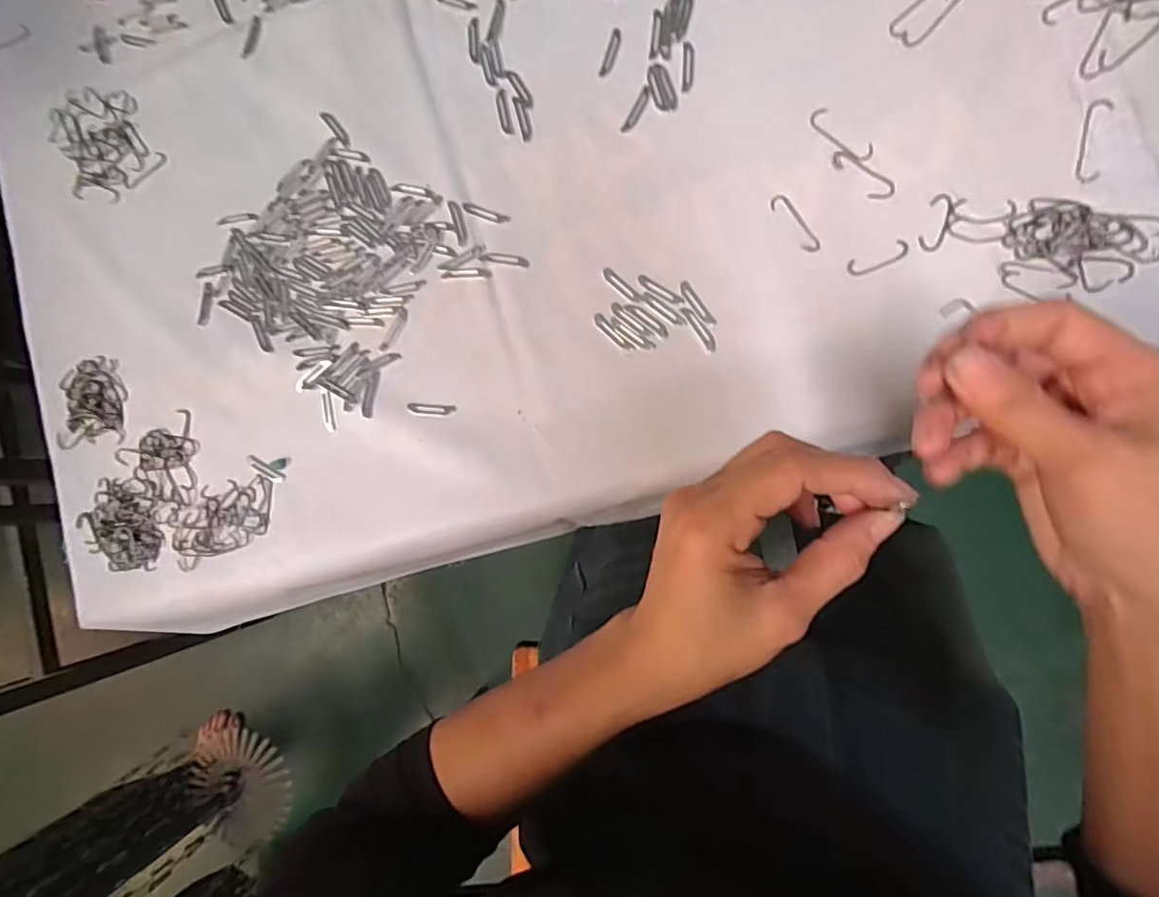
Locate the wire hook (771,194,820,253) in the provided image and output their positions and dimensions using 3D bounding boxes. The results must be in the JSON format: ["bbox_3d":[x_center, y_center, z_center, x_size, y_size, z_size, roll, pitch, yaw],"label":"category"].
[{"bbox_3d":[0.133,-0.139,0.347,0.011,0.004,0.043,-37,82,8],"label":"wire hook"}]

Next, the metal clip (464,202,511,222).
[{"bbox_3d":[-0.064,-0.161,0.386,0.034,0.004,0.007,20,92,11],"label":"metal clip"}]

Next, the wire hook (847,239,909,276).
[{"bbox_3d":[0.178,-0.113,0.335,0.035,0.004,0.012,-23,84,9],"label":"wire hook"}]

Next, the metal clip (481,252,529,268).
[{"bbox_3d":[-0.051,-0.130,0.387,0.035,0.004,0.007,10,90,11],"label":"metal clip"}]

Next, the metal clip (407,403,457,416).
[{"bbox_3d":[-0.103,-0.027,0.393,0.033,0.006,0.008,3,89,11],"label":"metal clip"}]

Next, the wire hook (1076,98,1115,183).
[{"bbox_3d":[0.287,-0.172,0.316,0.013,0.004,0.046,10,95,20],"label":"wire hook"}]

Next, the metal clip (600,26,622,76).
[{"bbox_3d":[0.021,-0.262,0.372,0.008,0.004,0.032,19,92,11],"label":"metal clip"}]

